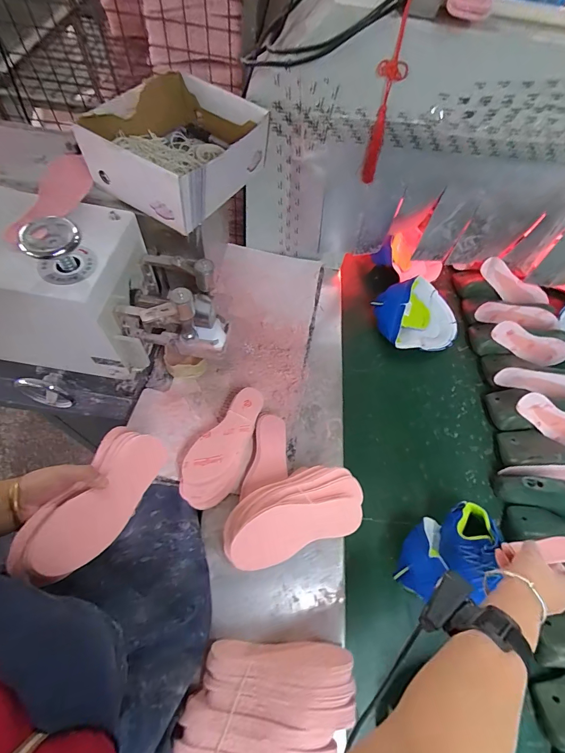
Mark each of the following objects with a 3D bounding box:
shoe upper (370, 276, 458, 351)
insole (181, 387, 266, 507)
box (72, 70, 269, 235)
[{"bbox_3d":[0.316,-0.146,0.796,0.197,0.078,0.166,-8,66,-5],"label":"shoe upper"},{"bbox_3d":[-0.094,0.117,0.594,0.092,0.026,0.213,31,63,-1],"label":"insole"},{"bbox_3d":[-0.149,-0.355,0.522,0.191,0.089,0.242,29,68,11],"label":"box"}]

